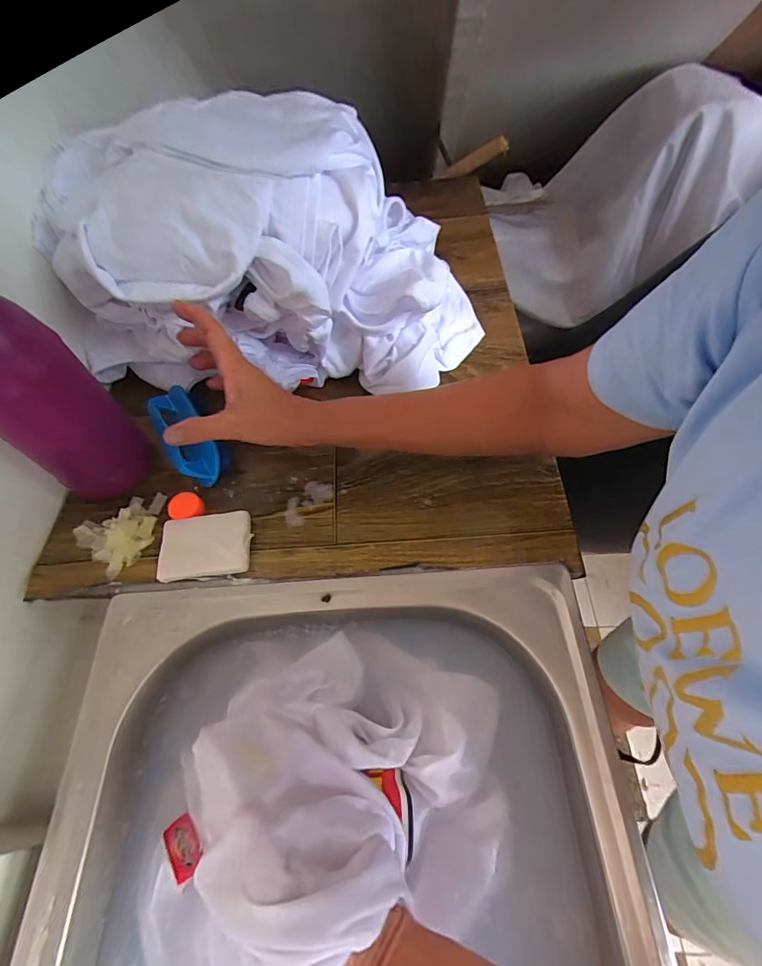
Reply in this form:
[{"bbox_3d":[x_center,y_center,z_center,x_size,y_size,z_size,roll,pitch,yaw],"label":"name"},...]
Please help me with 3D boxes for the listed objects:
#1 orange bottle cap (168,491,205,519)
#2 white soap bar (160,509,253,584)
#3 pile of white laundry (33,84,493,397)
[{"bbox_3d":[-0.190,0.024,0.430,0.032,0.014,0.028,-13,60,-4],"label":"orange bottle cap"},{"bbox_3d":[-0.162,0.058,0.406,0.081,0.015,0.058,-9,60,-2],"label":"white soap bar"},{"bbox_3d":[-0.108,-0.249,0.471,0.435,0.200,0.256,3,60,5],"label":"pile of white laundry"}]

